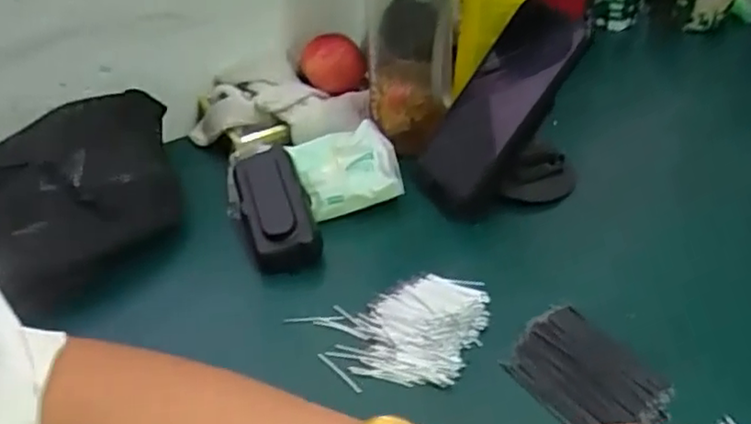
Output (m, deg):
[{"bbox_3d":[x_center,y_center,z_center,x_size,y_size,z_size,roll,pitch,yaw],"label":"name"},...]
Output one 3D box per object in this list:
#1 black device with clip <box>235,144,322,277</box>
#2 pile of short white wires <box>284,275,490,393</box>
[{"bbox_3d":[-0.077,-0.005,0.500,0.048,0.037,0.112,-15,43,-14],"label":"black device with clip"},{"bbox_3d":[0.014,0.075,0.427,0.119,0.017,0.081,-1,41,2],"label":"pile of short white wires"}]

